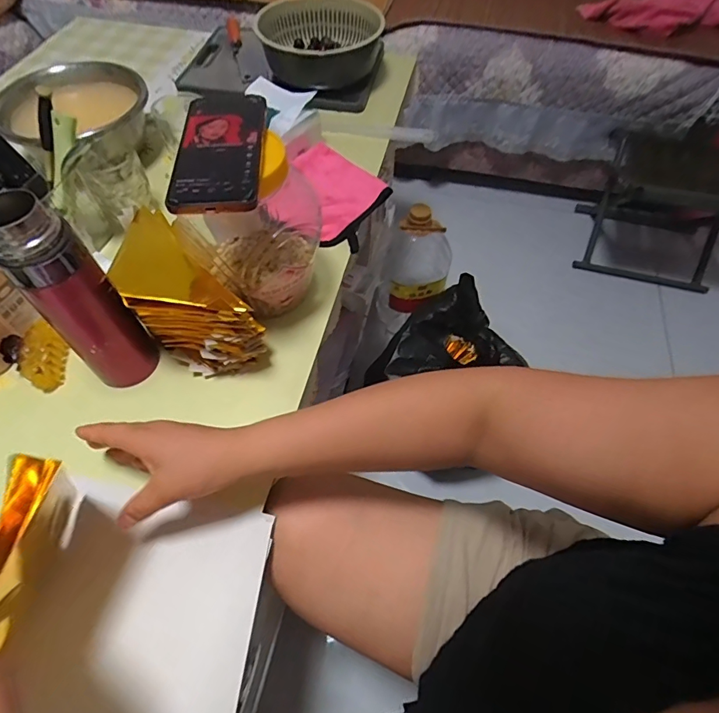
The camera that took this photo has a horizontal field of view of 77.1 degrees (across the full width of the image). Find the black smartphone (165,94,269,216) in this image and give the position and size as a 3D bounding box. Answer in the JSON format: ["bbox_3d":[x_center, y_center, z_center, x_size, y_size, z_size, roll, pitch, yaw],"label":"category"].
[{"bbox_3d":[-0.127,-0.192,0.414,0.075,0.012,0.160,-3,57,-3],"label":"black smartphone"}]

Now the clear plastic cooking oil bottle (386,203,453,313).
[{"bbox_3d":[0.127,-0.203,1.008,0.139,0.293,0.136,9,58,5],"label":"clear plastic cooking oil bottle"}]

